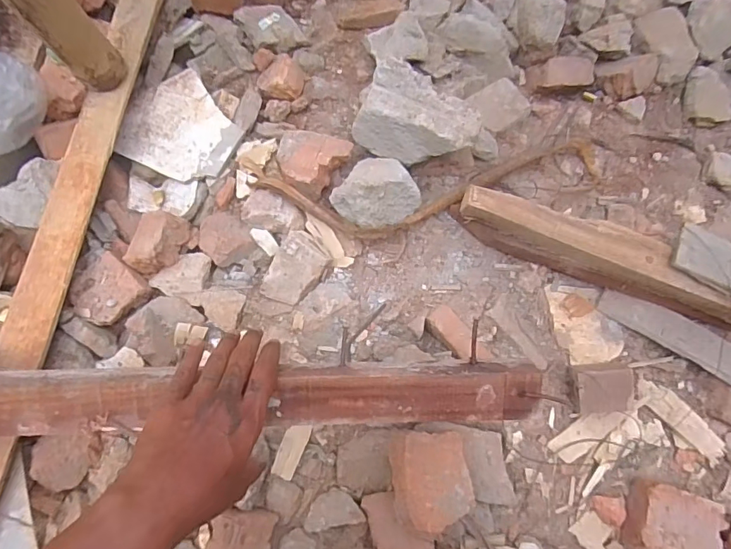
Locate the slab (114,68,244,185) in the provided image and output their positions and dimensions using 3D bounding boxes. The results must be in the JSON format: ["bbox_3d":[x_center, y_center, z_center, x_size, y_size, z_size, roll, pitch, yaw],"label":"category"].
[{"bbox_3d":[-0.273,-0.220,0.708,0.181,0.014,0.154,25,74,6],"label":"slab"}]

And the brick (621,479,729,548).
[{"bbox_3d":[0.384,0.313,0.592,0.102,0.052,0.087,20,74,5],"label":"brick"}]

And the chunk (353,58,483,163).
[{"bbox_3d":[0.067,-0.202,0.632,0.159,0.081,0.089,29,75,7],"label":"chunk"}]

